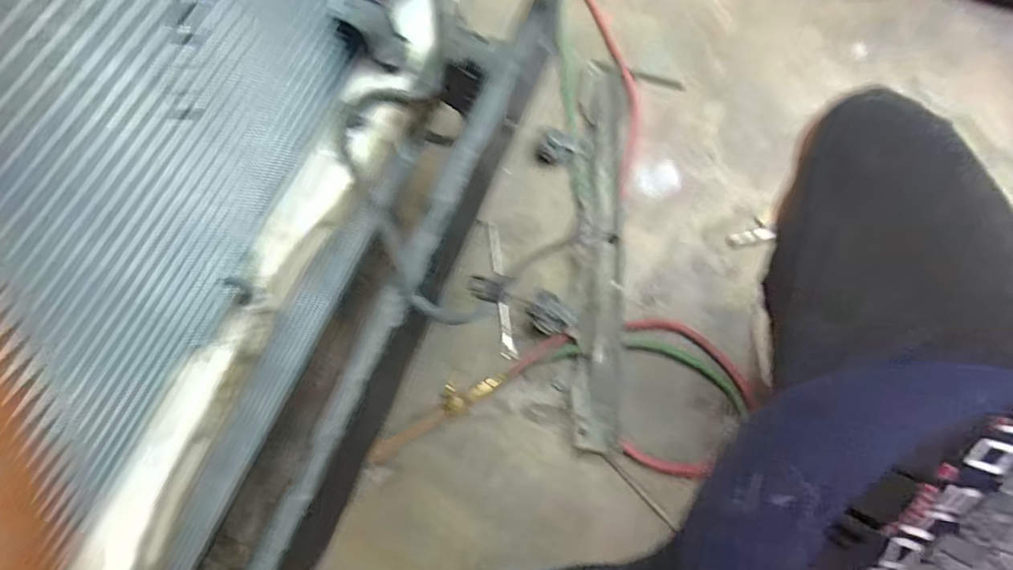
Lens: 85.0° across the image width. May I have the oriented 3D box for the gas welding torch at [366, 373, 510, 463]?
[{"bbox_3d":[-0.109,0.192,0.845,0.239,0.048,0.042,-28,71,-11],"label":"gas welding torch"}]

